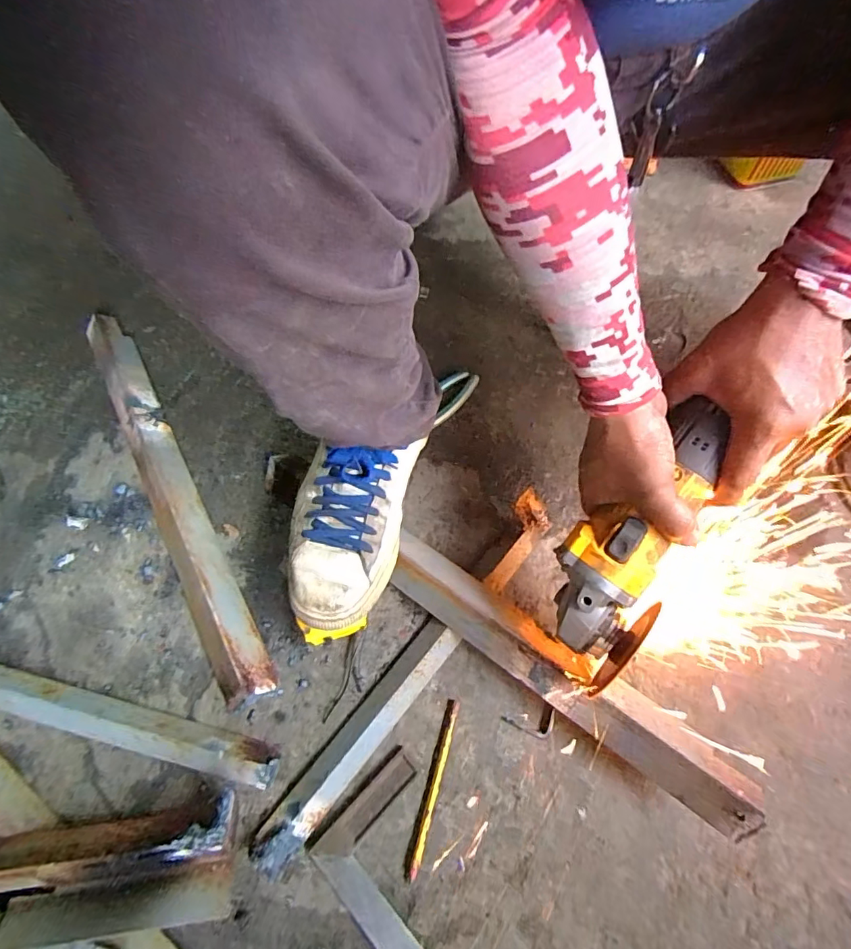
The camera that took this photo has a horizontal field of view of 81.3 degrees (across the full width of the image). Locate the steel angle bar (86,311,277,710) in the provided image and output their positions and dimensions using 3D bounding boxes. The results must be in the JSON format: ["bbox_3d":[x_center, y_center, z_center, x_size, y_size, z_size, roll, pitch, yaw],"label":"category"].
[{"bbox_3d":[-0.302,0.002,0.569,0.055,0.032,0.528,-30,67,-11],"label":"steel angle bar"}]

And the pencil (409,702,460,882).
[{"bbox_3d":[0.009,0.273,0.436,0.007,0.008,0.135,15,66,9],"label":"pencil"}]

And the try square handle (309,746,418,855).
[{"bbox_3d":[-0.053,0.290,0.431,0.103,0.006,0.026,-42,70,-16],"label":"try square handle"}]

